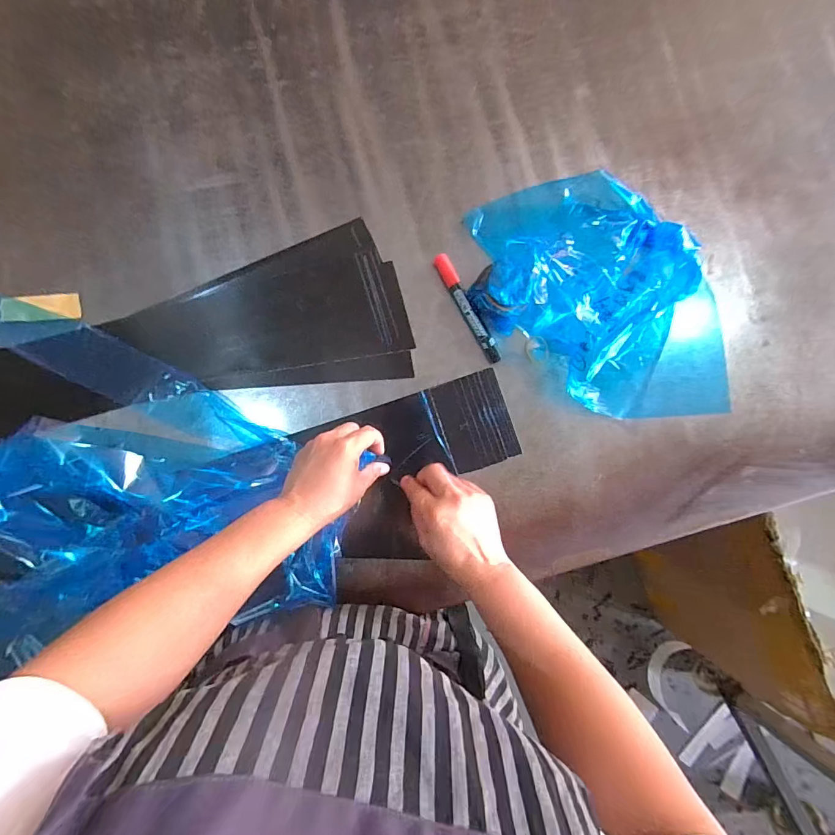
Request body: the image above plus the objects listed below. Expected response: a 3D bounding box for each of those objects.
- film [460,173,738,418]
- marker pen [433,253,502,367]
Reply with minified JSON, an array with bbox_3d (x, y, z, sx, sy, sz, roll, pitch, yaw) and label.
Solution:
[{"bbox_3d":[0.218,-0.140,0.487,0.351,0.057,0.235,37,85,-2],"label":"film"},{"bbox_3d":[0.057,-0.126,0.495,0.016,0.014,0.138,-29,90,-5],"label":"marker pen"}]

